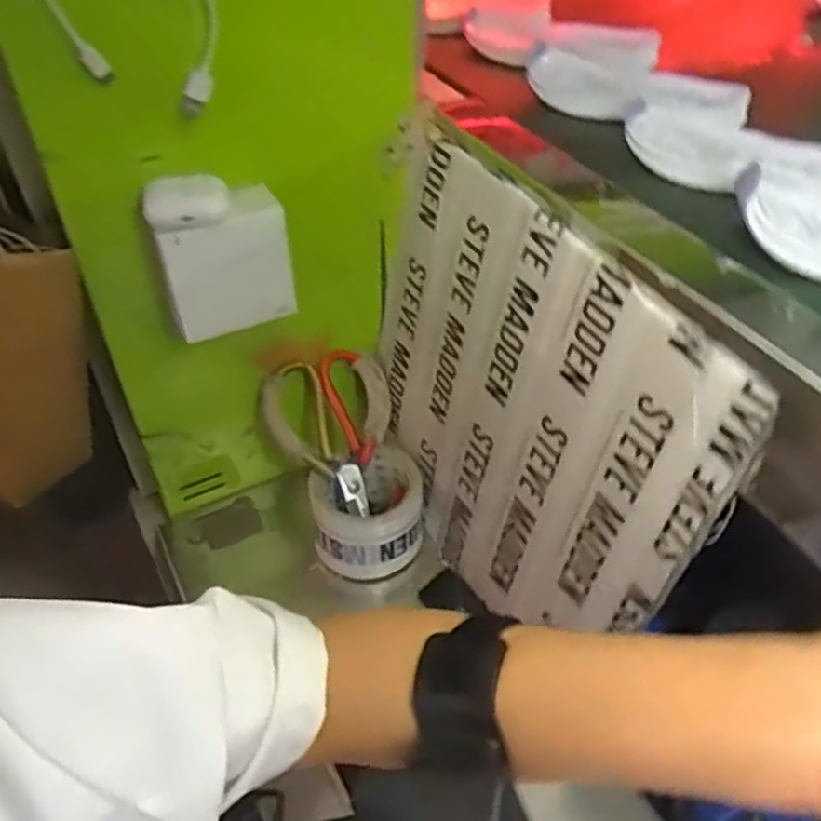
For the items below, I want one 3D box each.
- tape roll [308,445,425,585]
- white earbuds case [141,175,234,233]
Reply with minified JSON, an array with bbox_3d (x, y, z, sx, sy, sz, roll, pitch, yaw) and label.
[{"bbox_3d":[-0.032,0.093,0.642,0.101,0.067,0.093,1,41,-1],"label":"tape roll"},{"bbox_3d":[-0.145,-0.138,0.475,0.052,0.021,0.041,-13,43,-16],"label":"white earbuds case"}]

